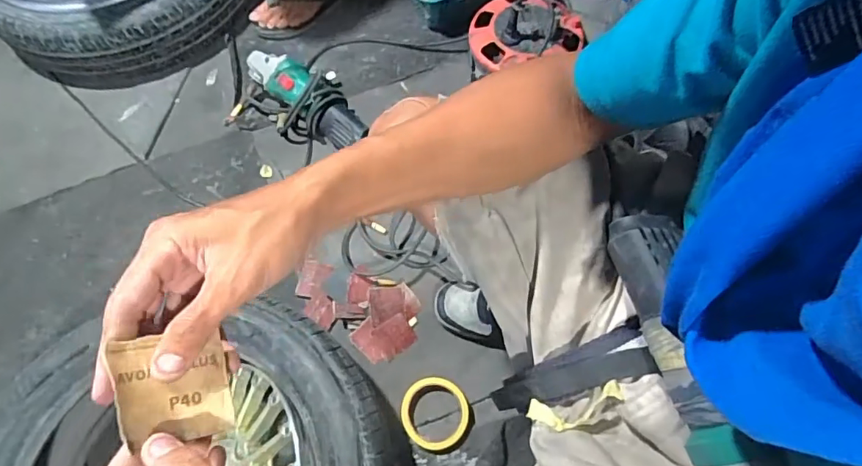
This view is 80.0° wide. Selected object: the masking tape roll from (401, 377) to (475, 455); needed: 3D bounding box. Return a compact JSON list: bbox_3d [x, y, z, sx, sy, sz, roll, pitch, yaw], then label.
[{"bbox_3d":[0.008,0.261,0.738,0.096,0.021,0.102,-1,66,3],"label":"masking tape roll"}]

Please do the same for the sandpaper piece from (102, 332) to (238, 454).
[{"bbox_3d":[-0.144,0.086,0.289,0.061,0.011,0.055,8,72,-41],"label":"sandpaper piece"}]

